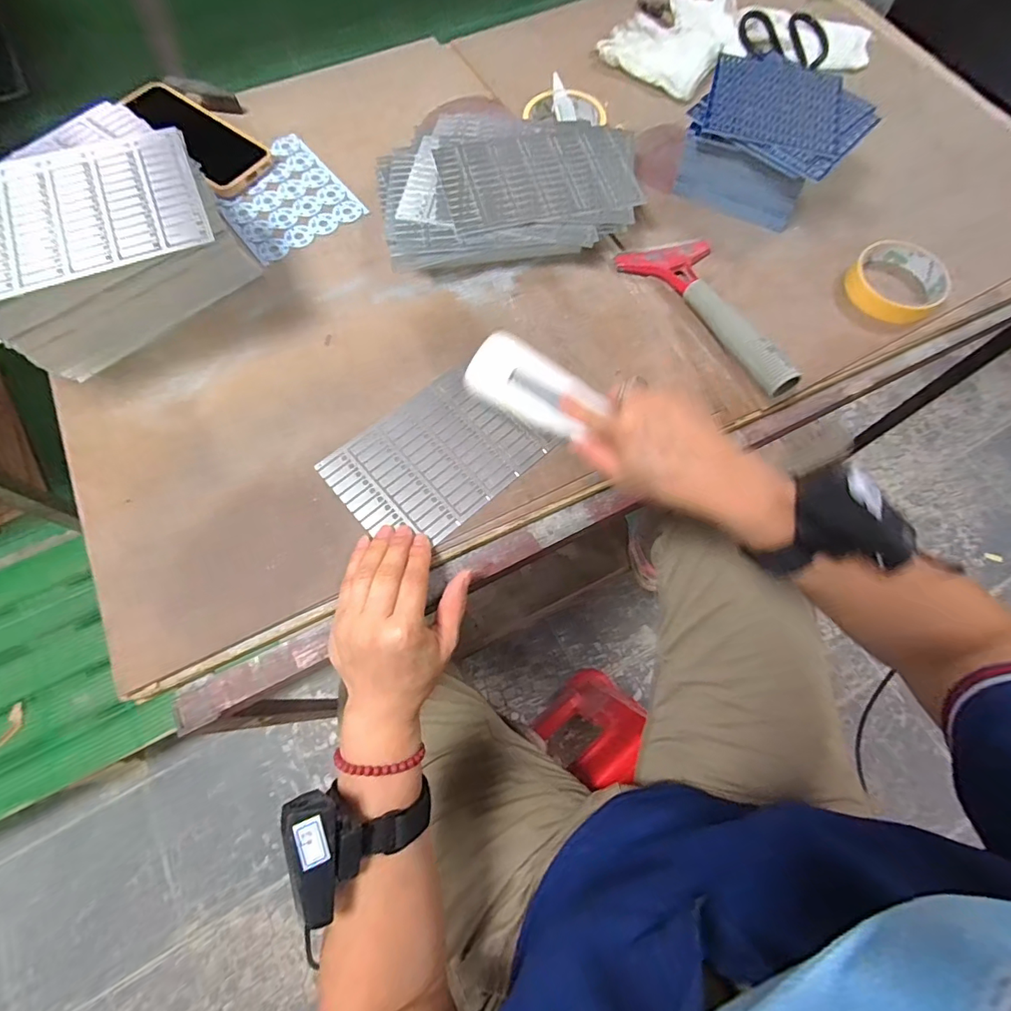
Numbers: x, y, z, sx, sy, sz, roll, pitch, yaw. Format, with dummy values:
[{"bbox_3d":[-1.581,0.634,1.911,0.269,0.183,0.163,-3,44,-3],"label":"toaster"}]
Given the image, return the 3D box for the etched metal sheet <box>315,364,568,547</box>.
[{"bbox_3d":[-0.060,-0.041,0.404,0.161,0.004,0.118,-39,74,-15],"label":"etched metal sheet"}]

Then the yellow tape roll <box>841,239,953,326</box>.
[{"bbox_3d":[0.383,-0.219,0.462,0.089,0.022,0.082,0,70,0],"label":"yellow tape roll"}]

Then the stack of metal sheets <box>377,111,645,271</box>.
[{"bbox_3d":[0.004,-0.333,0.493,0.262,0.036,0.203,-9,73,-5],"label":"stack of metal sheets"}]

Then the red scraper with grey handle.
[{"bbox_3d":[0.195,-0.181,0.444,0.089,0.032,0.206,-22,62,-8],"label":"red scraper with grey handle"}]

